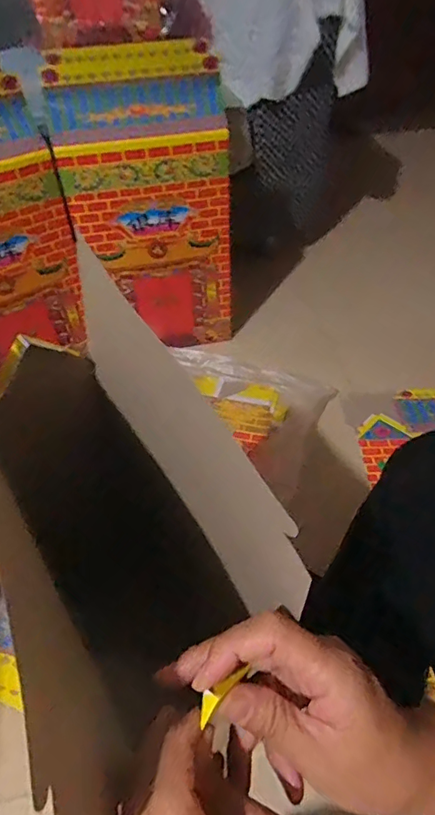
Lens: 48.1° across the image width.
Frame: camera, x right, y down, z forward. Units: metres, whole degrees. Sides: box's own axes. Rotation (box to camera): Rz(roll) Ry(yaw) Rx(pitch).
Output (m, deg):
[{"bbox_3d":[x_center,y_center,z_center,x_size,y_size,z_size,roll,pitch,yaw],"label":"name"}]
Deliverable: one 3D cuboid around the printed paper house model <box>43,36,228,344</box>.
[{"bbox_3d":[-0.140,-0.412,1.052,0.320,0.559,0.159,-8,48,-5],"label":"printed paper house model"}]

